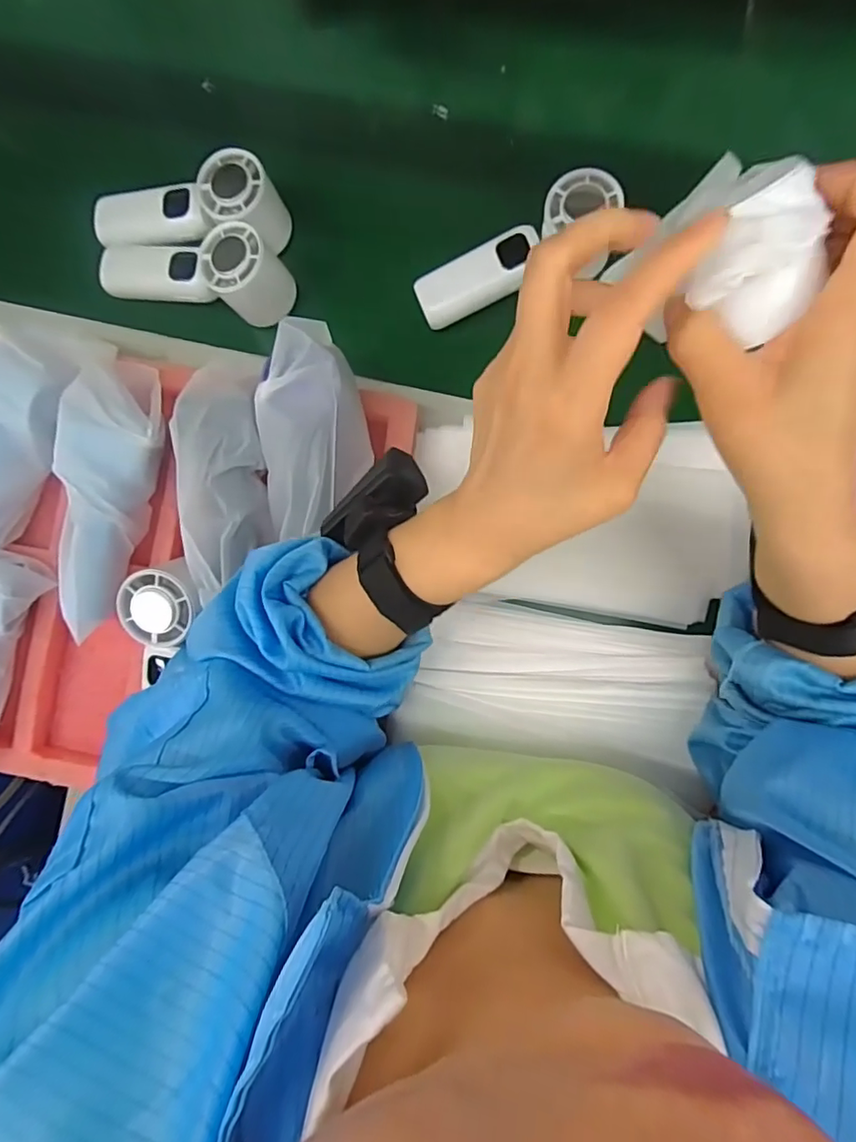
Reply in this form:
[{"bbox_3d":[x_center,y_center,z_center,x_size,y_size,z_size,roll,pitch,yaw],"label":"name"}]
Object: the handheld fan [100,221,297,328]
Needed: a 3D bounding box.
[{"bbox_3d":[-0.191,-0.241,0.437,0.158,0.054,0.054,12,86,4],"label":"handheld fan"}]

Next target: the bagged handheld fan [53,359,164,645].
[{"bbox_3d":[-0.228,-0.057,0.396,0.062,0.050,0.204,3,85,4],"label":"bagged handheld fan"}]

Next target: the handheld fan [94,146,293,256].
[{"bbox_3d":[-0.194,-0.282,0.434,0.155,0.048,0.056,-4,85,3],"label":"handheld fan"}]

